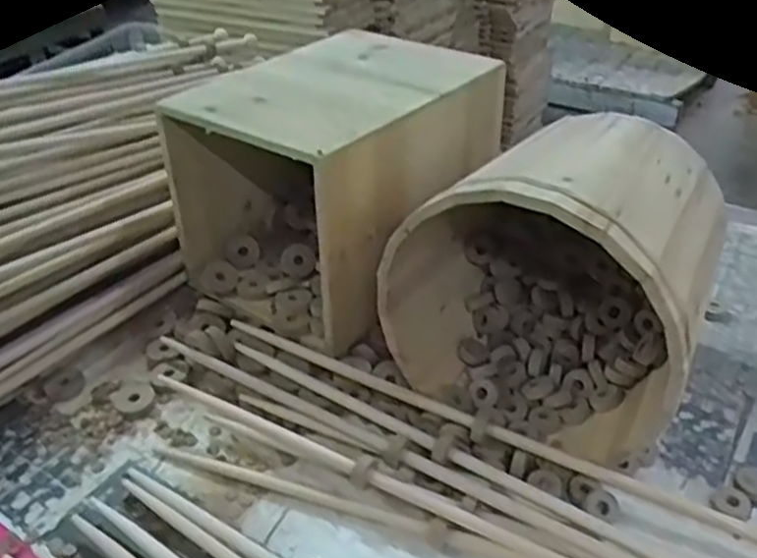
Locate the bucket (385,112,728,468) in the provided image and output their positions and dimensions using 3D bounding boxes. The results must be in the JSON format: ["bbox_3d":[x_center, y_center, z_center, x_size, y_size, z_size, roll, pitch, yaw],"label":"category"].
[{"bbox_3d":[0.149,-0.003,0.618,0.225,0.228,0.218,14,40,24],"label":"bucket"}]

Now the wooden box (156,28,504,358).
[{"bbox_3d":[-0.036,-0.107,0.738,0.199,0.195,0.272,22,43,32],"label":"wooden box"}]

